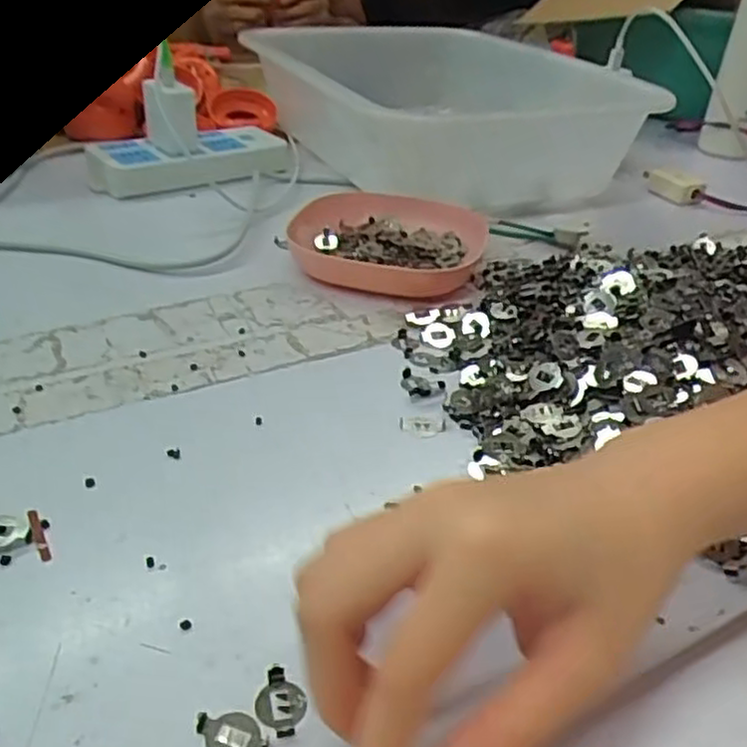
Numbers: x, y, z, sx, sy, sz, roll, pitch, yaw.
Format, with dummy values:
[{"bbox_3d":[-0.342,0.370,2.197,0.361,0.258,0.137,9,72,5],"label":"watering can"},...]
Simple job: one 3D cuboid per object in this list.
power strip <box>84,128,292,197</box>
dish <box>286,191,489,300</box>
[{"bbox_3d":[-0.158,-0.187,0.639,0.174,0.032,0.068,-16,38,-28],"label":"power strip"},{"bbox_3d":[0.009,-0.094,0.521,0.134,0.027,0.138,9,33,7],"label":"dish"}]

